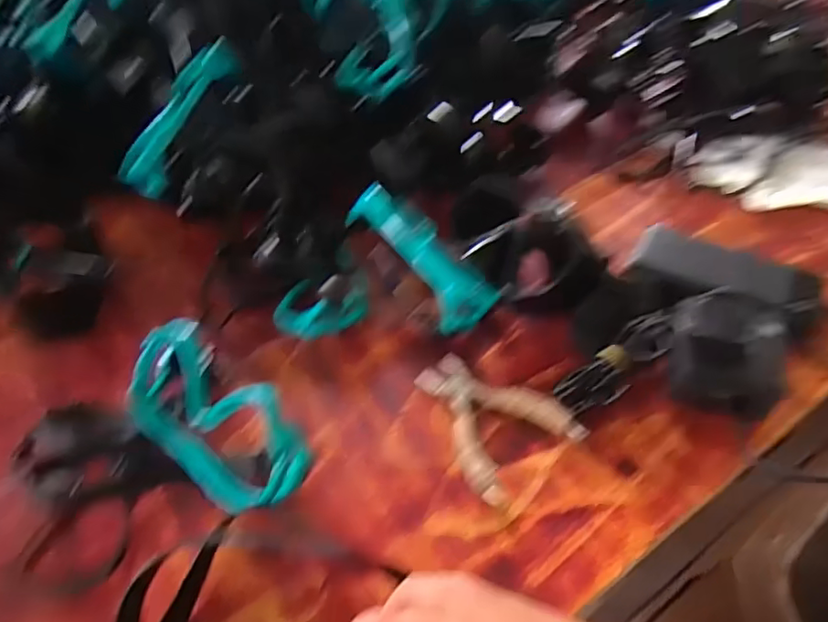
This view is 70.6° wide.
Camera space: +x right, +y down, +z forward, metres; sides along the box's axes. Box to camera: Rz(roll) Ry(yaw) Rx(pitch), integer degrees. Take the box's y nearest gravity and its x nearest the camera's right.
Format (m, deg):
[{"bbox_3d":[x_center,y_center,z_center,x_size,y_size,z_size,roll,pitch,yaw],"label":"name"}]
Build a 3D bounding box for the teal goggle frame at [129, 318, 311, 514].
[{"bbox_3d":[-0.150,0.076,0.429,0.160,0.068,0.074,31,56,28],"label":"teal goggle frame"}]

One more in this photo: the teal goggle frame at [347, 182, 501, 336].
[{"bbox_3d":[0.006,-0.053,0.529,0.061,0.040,0.159,-34,69,-20],"label":"teal goggle frame"}]

